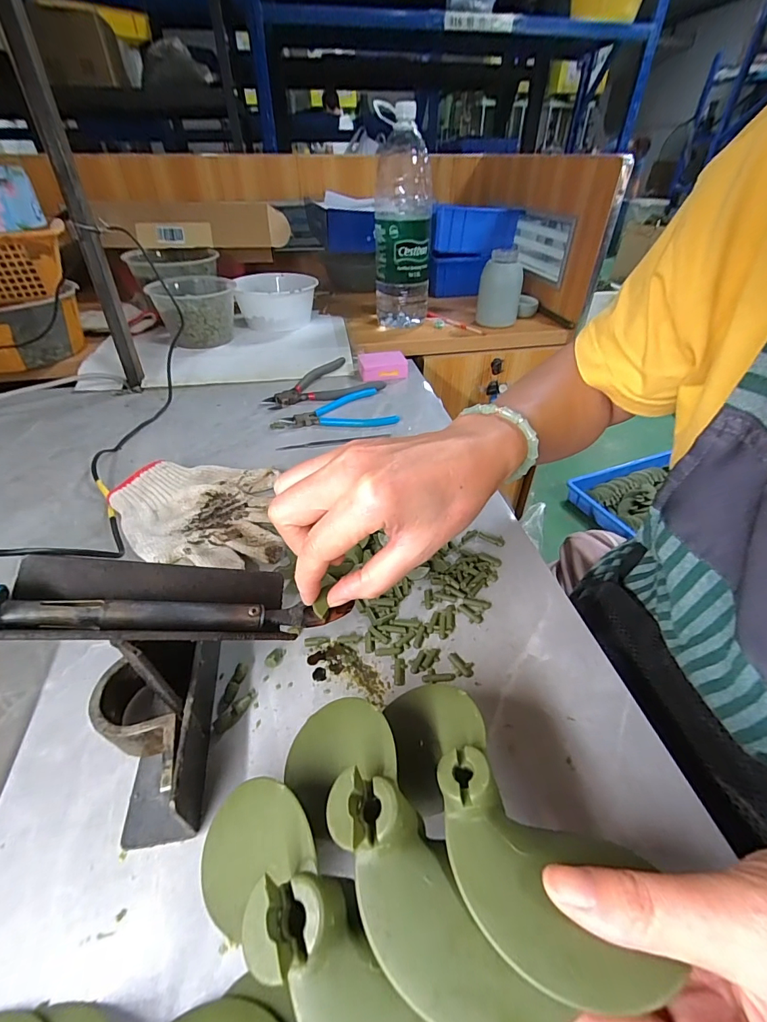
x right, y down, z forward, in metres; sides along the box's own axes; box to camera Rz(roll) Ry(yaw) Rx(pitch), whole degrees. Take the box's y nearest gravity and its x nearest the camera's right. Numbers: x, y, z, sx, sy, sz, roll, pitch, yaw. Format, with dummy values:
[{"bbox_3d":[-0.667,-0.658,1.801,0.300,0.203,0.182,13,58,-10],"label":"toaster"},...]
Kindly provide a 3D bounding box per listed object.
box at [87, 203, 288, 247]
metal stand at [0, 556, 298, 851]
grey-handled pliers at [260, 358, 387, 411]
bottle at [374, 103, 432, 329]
[{"bbox_3d":[-0.382,-0.576,0.843,0.376,0.082,0.075,-10,41,-12],"label":"box"},{"bbox_3d":[-0.109,0.089,0.229,0.120,0.116,0.112,-14,42,-14],"label":"metal stand"},{"bbox_3d":[-0.099,-0.192,0.631,0.172,0.013,0.115,-22,45,-22],"label":"grey-handled pliers"},{"bbox_3d":[0.035,-0.510,0.761,0.102,0.310,0.111,-2,40,-3],"label":"bottle"}]

